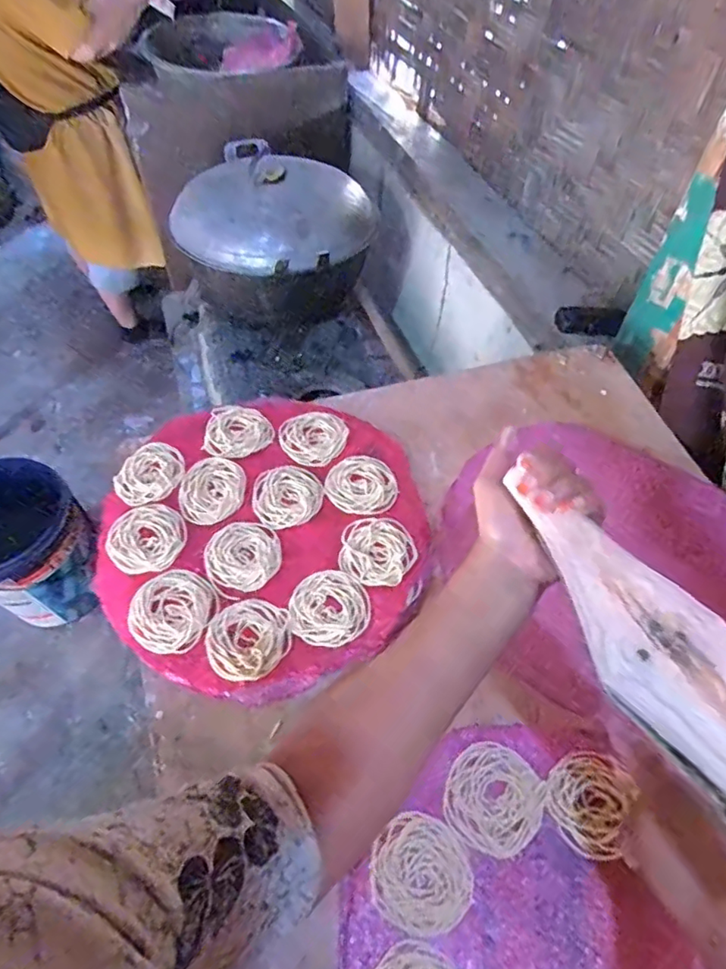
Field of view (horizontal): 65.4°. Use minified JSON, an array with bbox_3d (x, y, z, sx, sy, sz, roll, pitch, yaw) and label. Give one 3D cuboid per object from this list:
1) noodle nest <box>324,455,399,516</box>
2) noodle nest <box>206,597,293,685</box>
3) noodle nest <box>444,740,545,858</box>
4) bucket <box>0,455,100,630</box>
[{"bbox_3d":[-0.002,0.000,0.621,0.075,0.007,0.076,2,56,-2],"label":"noodle nest"},{"bbox_3d":[-0.106,0.141,0.523,0.072,0.011,0.078,2,56,-2],"label":"noodle nest"},{"bbox_3d":[0.107,0.253,0.457,0.073,0.004,0.077,2,56,-2],"label":"noodle nest"},{"bbox_3d":[-0.800,0.151,1.342,0.247,0.426,0.276,36,61,22],"label":"bucket"}]

